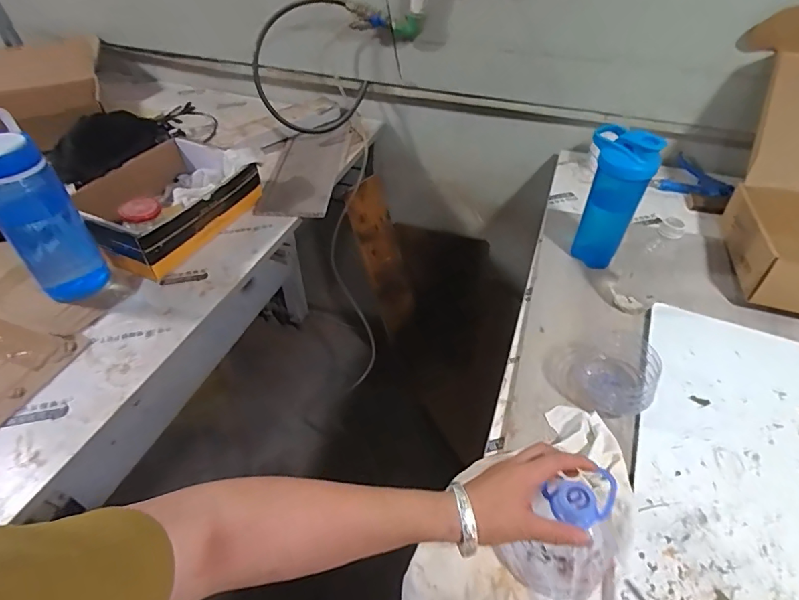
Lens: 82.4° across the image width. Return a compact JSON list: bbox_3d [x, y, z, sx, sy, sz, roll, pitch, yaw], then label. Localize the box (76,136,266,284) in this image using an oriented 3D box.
[{"bbox_3d":[-0.465,-0.199,0.894,0.253,0.107,0.306,19,49,18],"label":"box"}]

